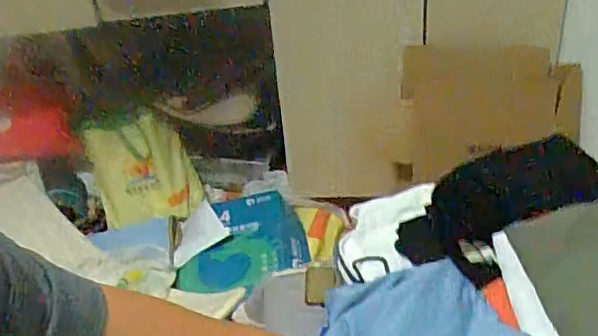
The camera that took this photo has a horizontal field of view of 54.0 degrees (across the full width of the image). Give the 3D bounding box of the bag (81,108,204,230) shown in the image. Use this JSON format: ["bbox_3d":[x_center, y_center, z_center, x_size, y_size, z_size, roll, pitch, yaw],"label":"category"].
[{"bbox_3d":[-0.455,-0.007,1.668,0.283,0.339,0.061,-12,12,9],"label":"bag"}]

